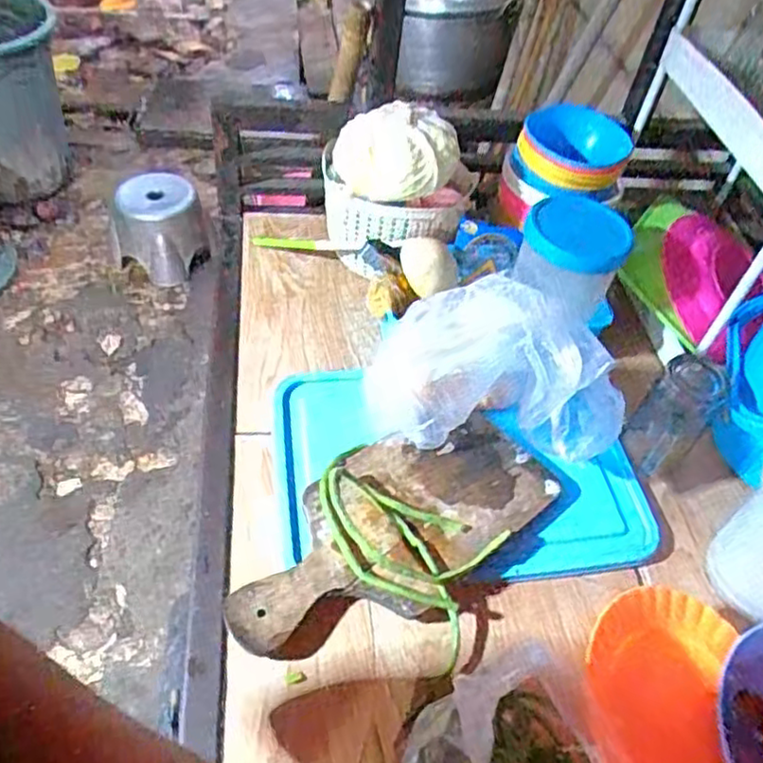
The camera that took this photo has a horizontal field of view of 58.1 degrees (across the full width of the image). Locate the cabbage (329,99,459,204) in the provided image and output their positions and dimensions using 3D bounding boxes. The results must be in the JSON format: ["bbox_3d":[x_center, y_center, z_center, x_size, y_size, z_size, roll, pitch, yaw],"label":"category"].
[{"bbox_3d":[0.017,-0.265,0.797,0.137,0.084,0.116,-4,50,-10],"label":"cabbage"}]

